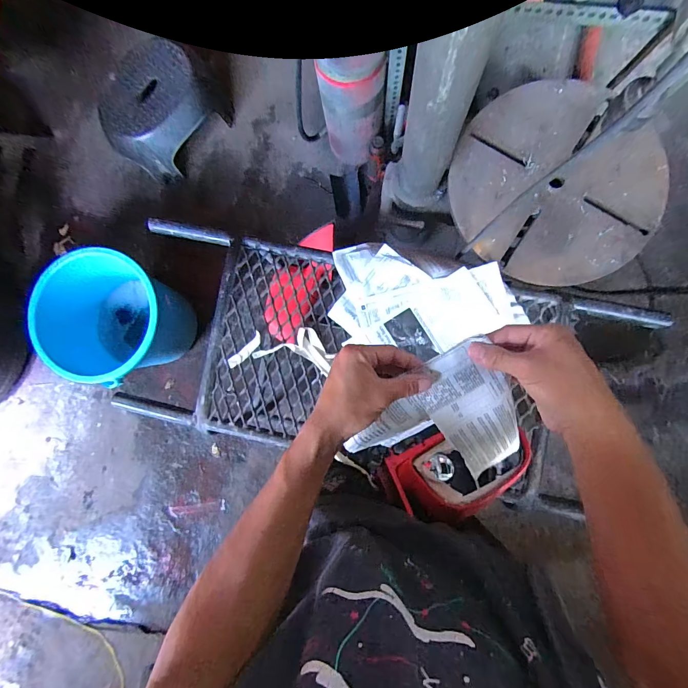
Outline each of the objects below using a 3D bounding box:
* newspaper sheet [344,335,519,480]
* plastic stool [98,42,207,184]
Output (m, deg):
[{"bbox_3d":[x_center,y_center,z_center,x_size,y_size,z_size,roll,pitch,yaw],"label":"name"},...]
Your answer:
[{"bbox_3d":[0.114,0.066,0.373,0.173,0.040,0.144,15,117,-8],"label":"newspaper sheet"},{"bbox_3d":[-0.593,-0.735,1.158,0.247,0.174,0.334,28,90,6],"label":"plastic stool"}]

